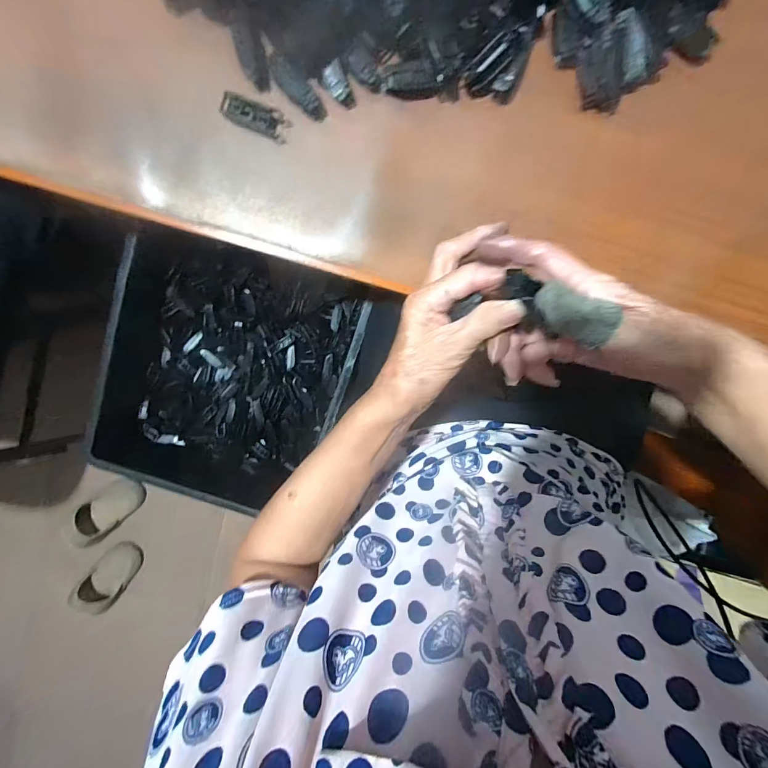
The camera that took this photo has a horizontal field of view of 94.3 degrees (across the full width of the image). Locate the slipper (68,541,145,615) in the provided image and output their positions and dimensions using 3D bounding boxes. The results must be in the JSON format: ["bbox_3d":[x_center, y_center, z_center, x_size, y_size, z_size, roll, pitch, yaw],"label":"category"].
[{"bbox_3d":[-0.760,0.536,0.991,0.112,0.069,0.236,43,97,-7],"label":"slipper"}]

